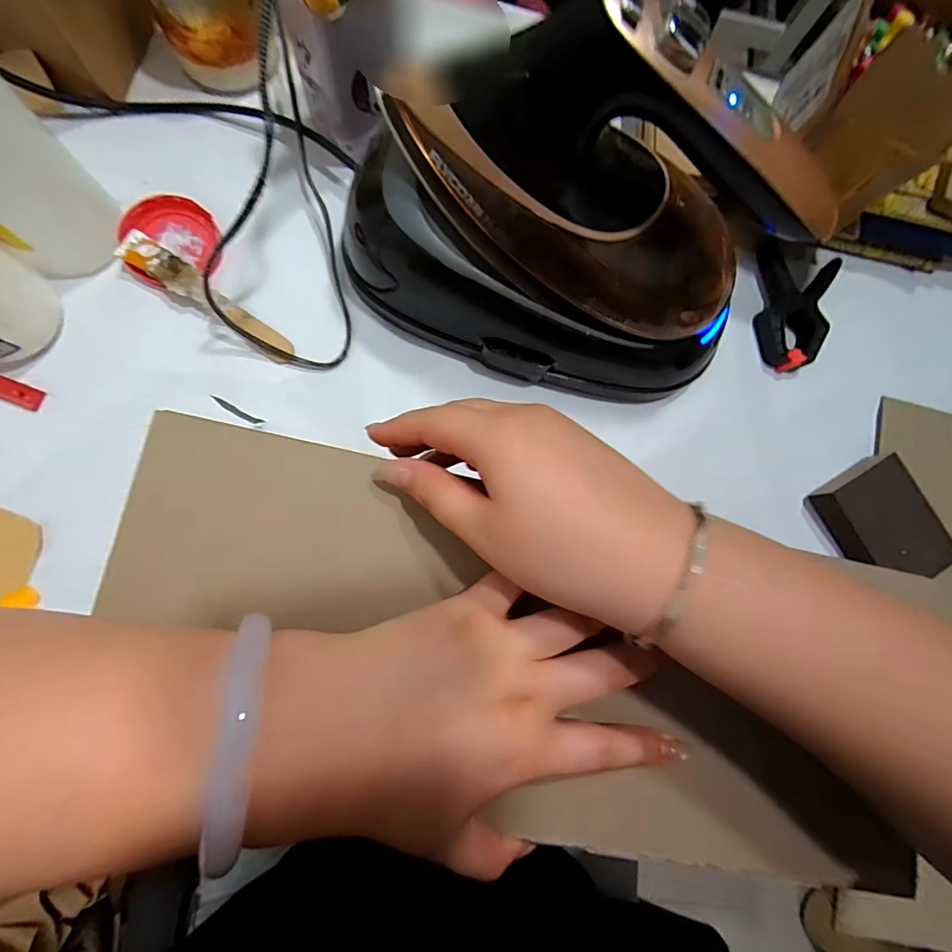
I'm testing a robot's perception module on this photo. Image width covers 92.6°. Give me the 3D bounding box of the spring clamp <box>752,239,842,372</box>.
[{"bbox_3d":[0.270,-0.146,0.399,0.068,0.031,0.106,17,82,-4],"label":"spring clamp"}]

